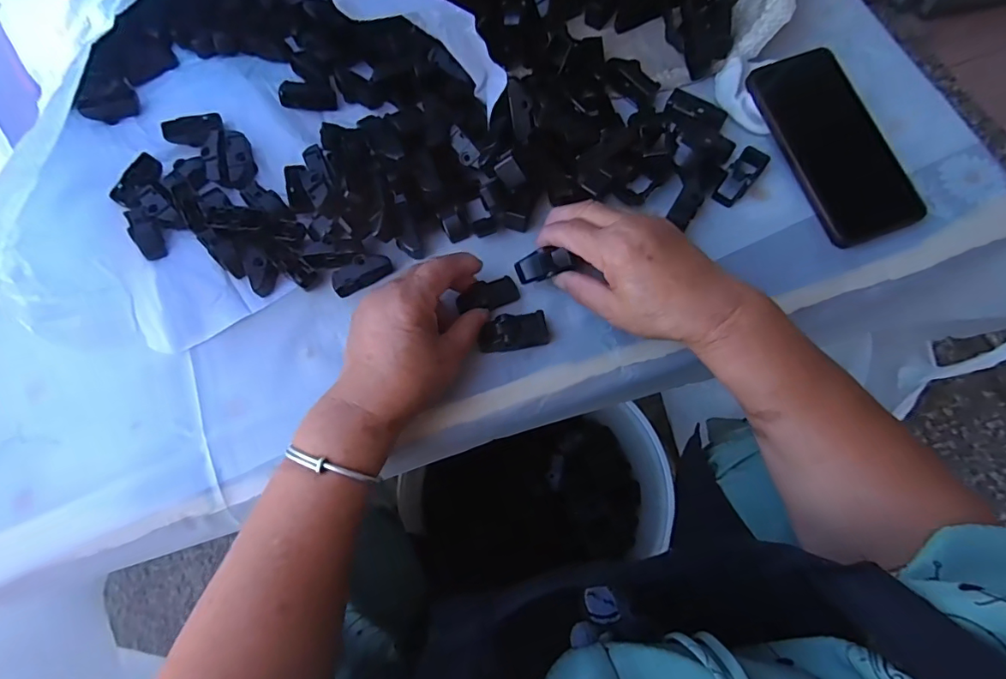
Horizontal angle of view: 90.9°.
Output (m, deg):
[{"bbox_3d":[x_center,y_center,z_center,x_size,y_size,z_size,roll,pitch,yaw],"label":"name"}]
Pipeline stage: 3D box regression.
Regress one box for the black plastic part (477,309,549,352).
[{"bbox_3d":[0.008,-0.005,0.359,0.048,0.014,0.025,-6,70,0],"label":"black plastic part"}]

